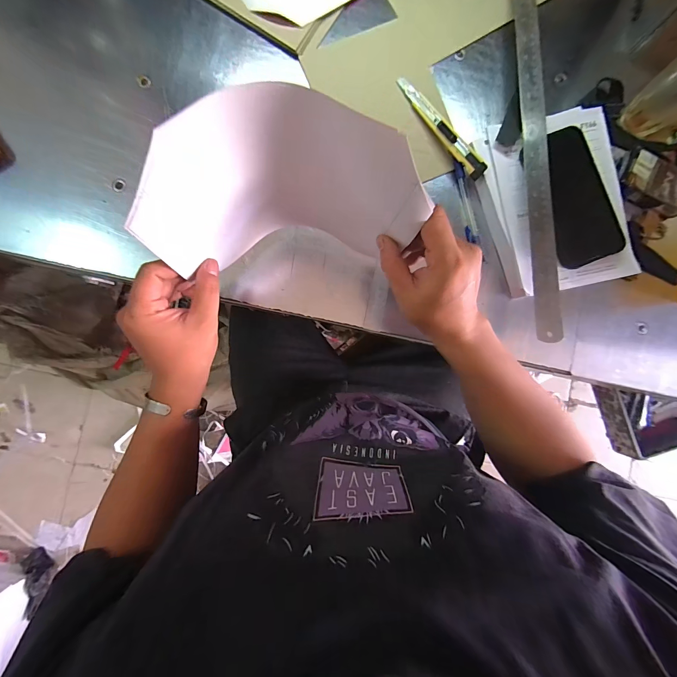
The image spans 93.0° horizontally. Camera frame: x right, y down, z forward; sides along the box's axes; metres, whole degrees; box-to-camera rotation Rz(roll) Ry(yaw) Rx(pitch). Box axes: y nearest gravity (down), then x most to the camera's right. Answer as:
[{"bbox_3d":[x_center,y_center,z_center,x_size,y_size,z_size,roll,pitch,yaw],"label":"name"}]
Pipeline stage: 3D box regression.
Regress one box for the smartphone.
[{"bbox_3d":[0.288,-0.172,0.393,0.090,0.016,0.161,-18,91,-11],"label":"smartphone"}]

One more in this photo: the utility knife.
[{"bbox_3d":[0.129,-0.266,0.403,0.021,0.019,0.157,-38,90,-4],"label":"utility knife"}]

